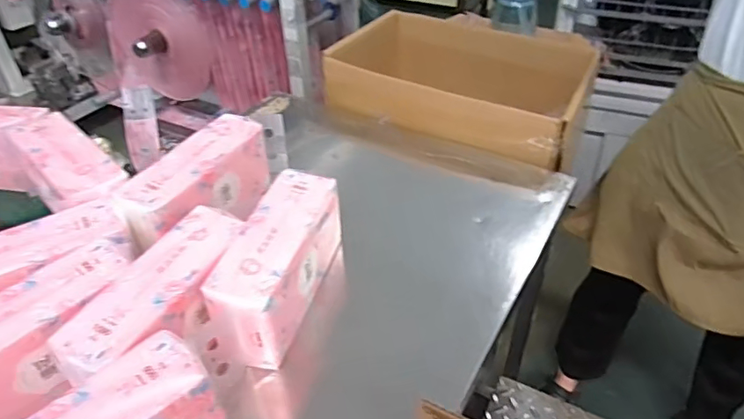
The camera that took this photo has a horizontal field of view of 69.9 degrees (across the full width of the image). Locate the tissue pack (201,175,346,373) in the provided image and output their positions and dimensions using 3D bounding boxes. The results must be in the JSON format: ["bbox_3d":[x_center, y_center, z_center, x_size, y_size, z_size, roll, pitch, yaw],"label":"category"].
[{"bbox_3d":[-0.124,0.069,0.730,0.081,0.127,0.248,9,41,14],"label":"tissue pack"}]

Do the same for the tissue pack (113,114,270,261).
[{"bbox_3d":[-0.272,-0.027,0.847,0.093,0.128,0.269,14,42,19],"label":"tissue pack"}]

